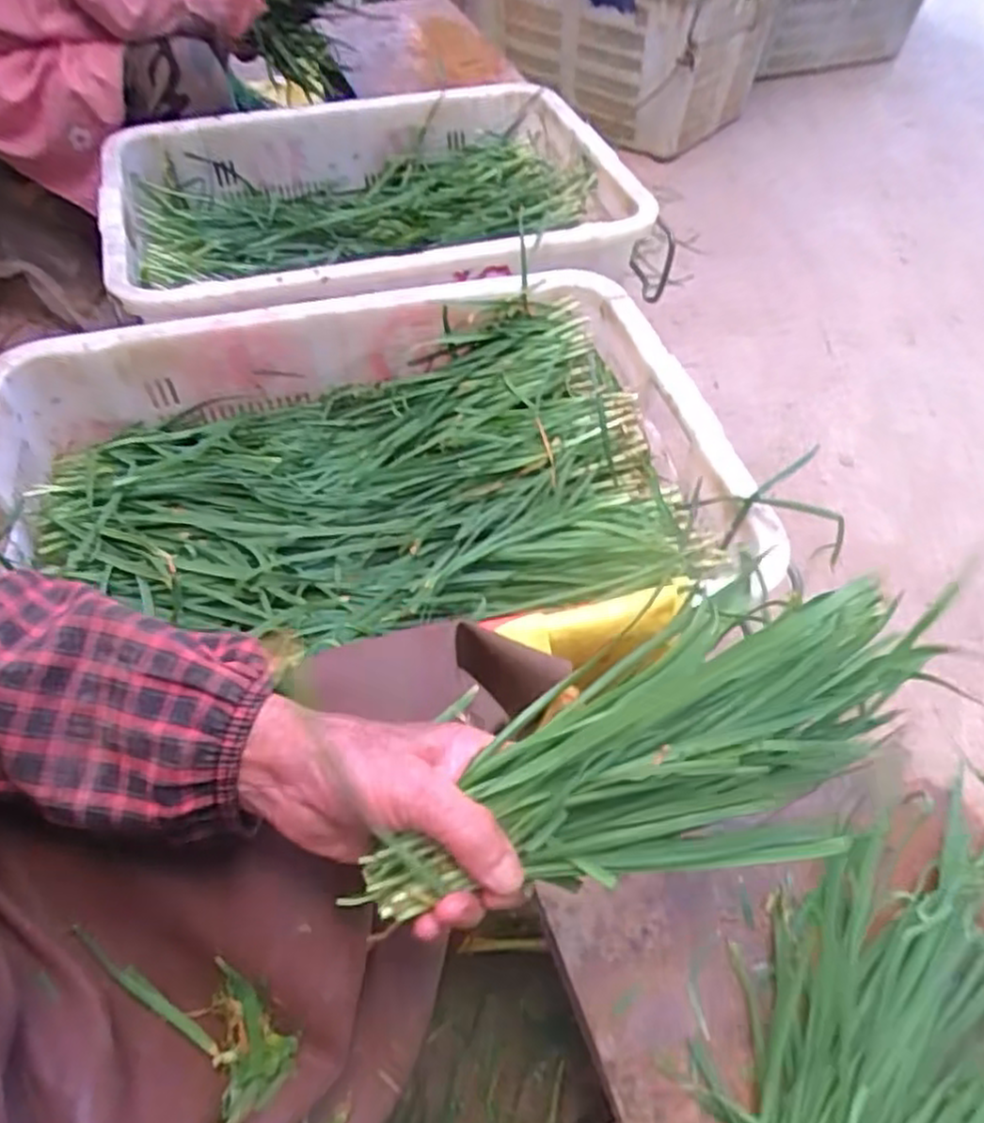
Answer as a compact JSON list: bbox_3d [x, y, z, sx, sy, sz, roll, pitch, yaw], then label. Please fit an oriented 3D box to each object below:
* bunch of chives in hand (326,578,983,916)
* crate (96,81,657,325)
[{"bbox_3d":[0.076,0.102,0.351,0.276,0.069,0.095,-23,54,-2],"label":"bunch of chives in hand"},{"bbox_3d":[-0.151,-0.490,1.036,0.700,0.147,0.490,-16,55,-12],"label":"crate"}]

